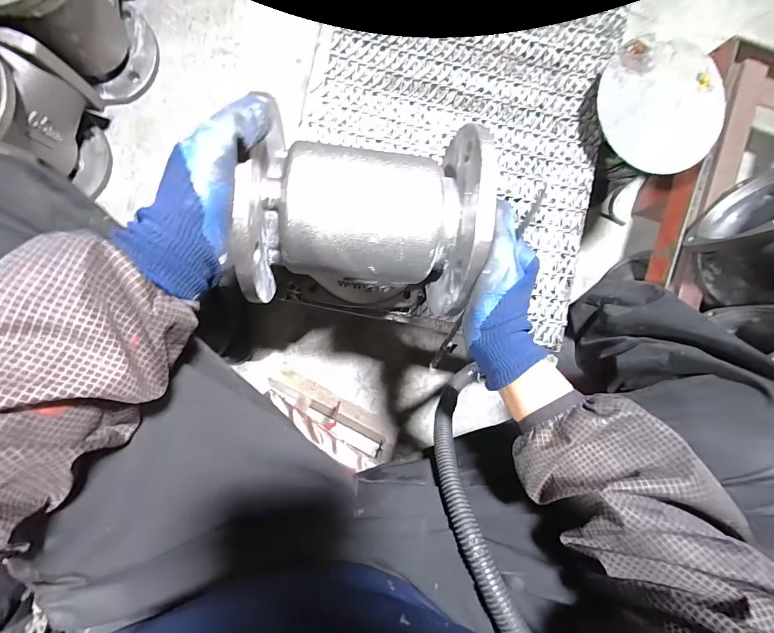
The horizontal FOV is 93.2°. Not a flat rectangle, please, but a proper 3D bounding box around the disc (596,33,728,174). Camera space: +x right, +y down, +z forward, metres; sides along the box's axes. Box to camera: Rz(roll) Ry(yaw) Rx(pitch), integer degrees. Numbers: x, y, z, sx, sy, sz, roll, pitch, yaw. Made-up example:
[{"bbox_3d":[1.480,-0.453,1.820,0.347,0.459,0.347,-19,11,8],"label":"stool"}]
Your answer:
[{"bbox_3d":[0.341,-0.263,0.451,0.155,0.015,0.160,0,91,-5],"label":"disc"}]

